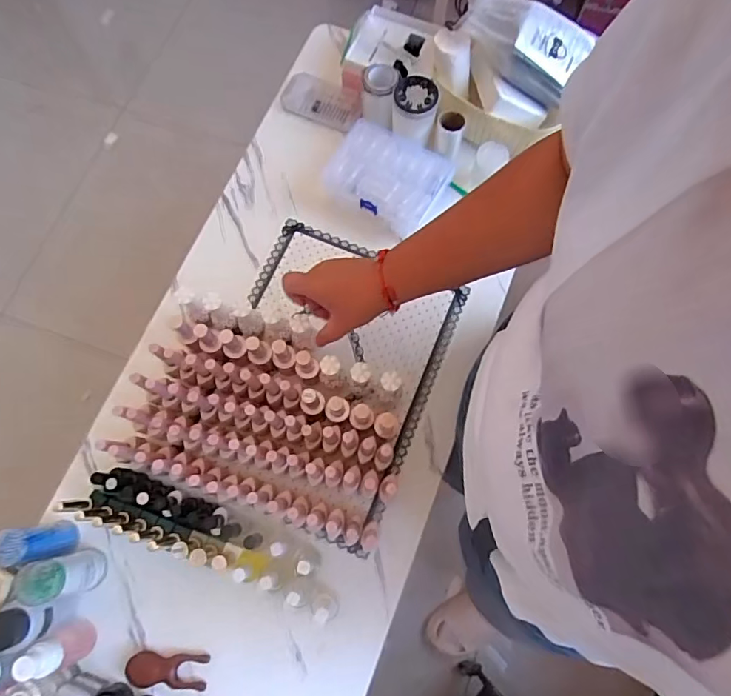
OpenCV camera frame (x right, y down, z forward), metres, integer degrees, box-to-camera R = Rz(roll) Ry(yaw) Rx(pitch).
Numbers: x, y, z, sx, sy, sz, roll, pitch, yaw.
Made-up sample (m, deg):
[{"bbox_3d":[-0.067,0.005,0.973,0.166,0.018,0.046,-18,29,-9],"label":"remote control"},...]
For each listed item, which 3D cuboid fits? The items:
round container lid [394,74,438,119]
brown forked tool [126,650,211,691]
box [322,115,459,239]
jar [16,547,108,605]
[{"bbox_3d":[0.069,-0.343,0.688,0.060,0.010,0.067,-4,74,-1],"label":"round container lid"},{"bbox_3d":[-0.229,0.371,0.577,0.090,0.014,0.036,5,74,1],"label":"brown forked tool"},{"bbox_3d":[0.032,-0.250,0.726,0.170,0.044,0.124,29,76,8],"label":"box"},{"bbox_3d":[-0.339,0.255,0.565,0.042,0.101,0.044,0,74,0],"label":"jar"}]

